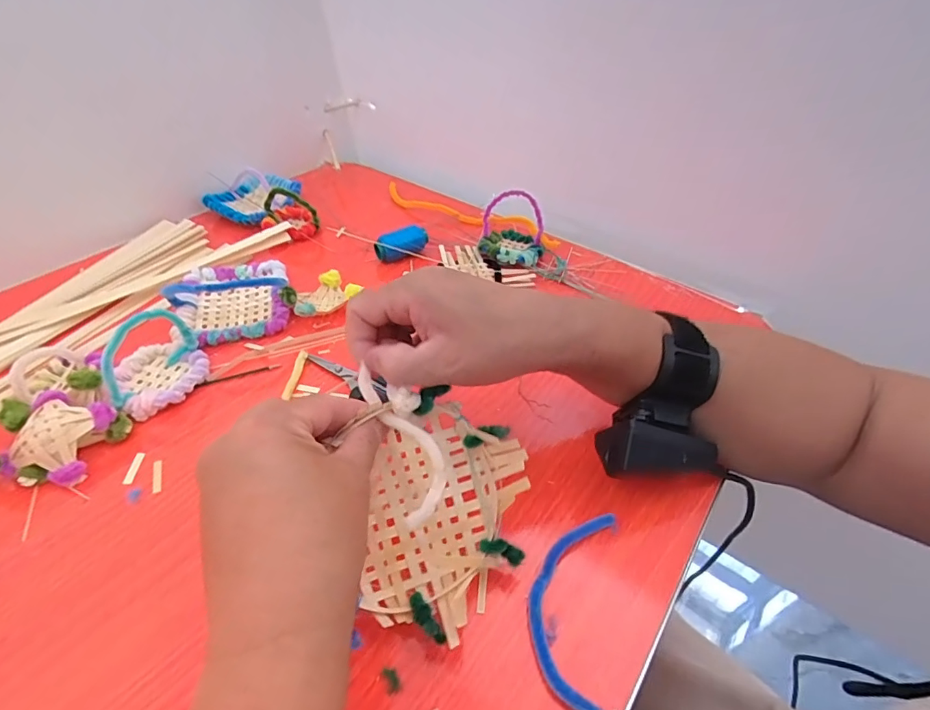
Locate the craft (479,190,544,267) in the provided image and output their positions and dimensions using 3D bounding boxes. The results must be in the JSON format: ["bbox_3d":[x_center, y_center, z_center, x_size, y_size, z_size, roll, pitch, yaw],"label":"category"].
[{"bbox_3d":[0.050,-0.129,0.492,0.067,0.056,0.056,7,43,5],"label":"craft"}]

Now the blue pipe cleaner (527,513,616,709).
[{"bbox_3d":[0.057,0.131,0.262,0.042,0.007,0.104,12,45,9],"label":"blue pipe cleaner"}]

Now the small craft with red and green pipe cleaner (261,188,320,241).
[{"bbox_3d":[-0.192,-0.157,0.525,0.057,0.042,0.059,-14,47,-17],"label":"small craft with red and green pipe cleaner"}]

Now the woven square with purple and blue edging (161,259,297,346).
[{"bbox_3d":[-0.207,-0.064,0.419,0.099,0.049,0.109,-16,47,-19],"label":"woven square with purple and blue edging"}]

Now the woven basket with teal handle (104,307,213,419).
[{"bbox_3d":[-0.229,-0.001,0.352,0.064,0.054,0.070,-26,51,-27],"label":"woven basket with teal handle"}]

